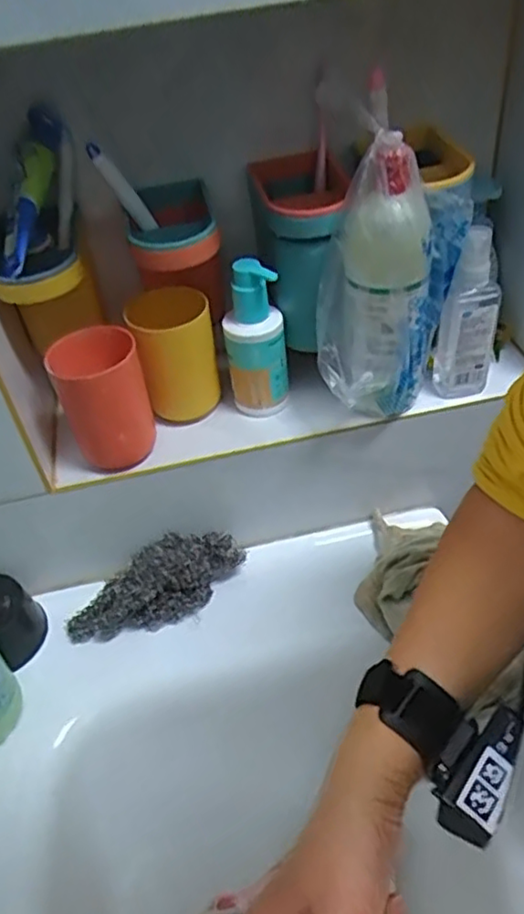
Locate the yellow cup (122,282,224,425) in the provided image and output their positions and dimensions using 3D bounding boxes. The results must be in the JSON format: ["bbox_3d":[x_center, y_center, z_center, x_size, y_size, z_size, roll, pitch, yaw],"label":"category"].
[{"bbox_3d":[-0.072,-0.086,0.566,0.064,0.100,0.064,-4,42,4],"label":"yellow cup"}]

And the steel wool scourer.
[{"bbox_3d":[-0.097,0.111,0.574,0.161,0.071,0.060,-29,44,-4],"label":"steel wool scourer"}]

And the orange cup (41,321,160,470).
[{"bbox_3d":[-0.126,-0.045,0.530,0.066,0.101,0.067,-4,42,4],"label":"orange cup"}]

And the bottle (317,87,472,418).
[{"bbox_3d":[0.094,-0.127,0.489,0.098,0.188,0.091,7,44,15],"label":"bottle"}]

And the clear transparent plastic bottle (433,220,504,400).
[{"bbox_3d":[0.166,-0.114,0.533,0.044,0.141,0.025,-9,42,-2],"label":"clear transparent plastic bottle"}]

